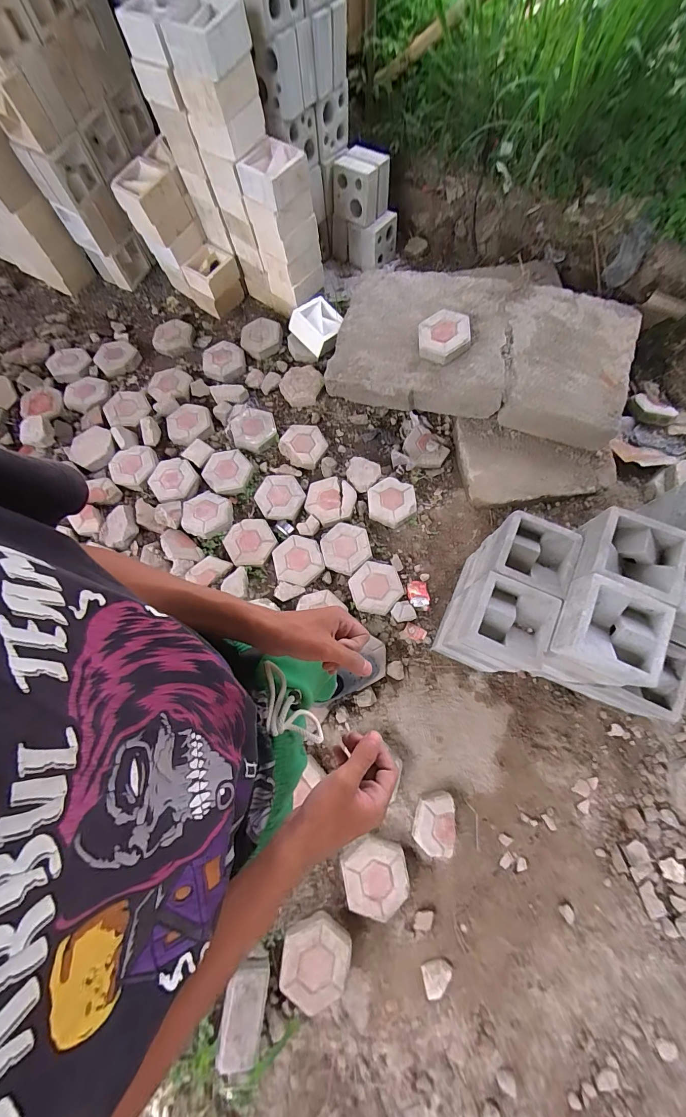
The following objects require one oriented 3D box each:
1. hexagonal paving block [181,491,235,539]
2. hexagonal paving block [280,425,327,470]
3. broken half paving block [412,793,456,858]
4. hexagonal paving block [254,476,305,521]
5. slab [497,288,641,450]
[{"bbox_3d":[-0.571,-0.191,1.556,0.207,0.049,0.216,-15,72,-3],"label":"hexagonal paving block"},{"bbox_3d":[-0.176,-0.508,1.654,0.205,0.060,0.193,28,75,10],"label":"hexagonal paving block"},{"bbox_3d":[0.293,0.861,1.210,0.134,0.048,0.180,5,72,4],"label":"broken half paving block"},{"bbox_3d":[-0.271,-0.264,1.586,0.197,0.050,0.216,-31,73,-8],"label":"hexagonal paving block"},{"bbox_3d":[0.866,-0.770,1.493,0.476,0.180,0.578,13,73,6],"label":"slab"}]

